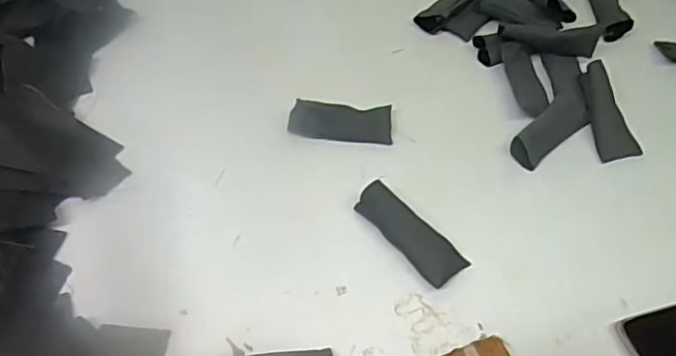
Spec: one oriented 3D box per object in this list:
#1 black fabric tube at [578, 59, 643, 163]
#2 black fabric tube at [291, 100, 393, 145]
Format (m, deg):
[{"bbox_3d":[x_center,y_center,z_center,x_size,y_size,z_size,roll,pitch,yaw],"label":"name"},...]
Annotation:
[{"bbox_3d":[0.267,-0.066,0.564,0.040,0.011,0.106,-5,69,-5],"label":"black fabric tube"},{"bbox_3d":[0.004,-0.057,0.564,0.101,0.020,0.037,2,51,1],"label":"black fabric tube"}]

